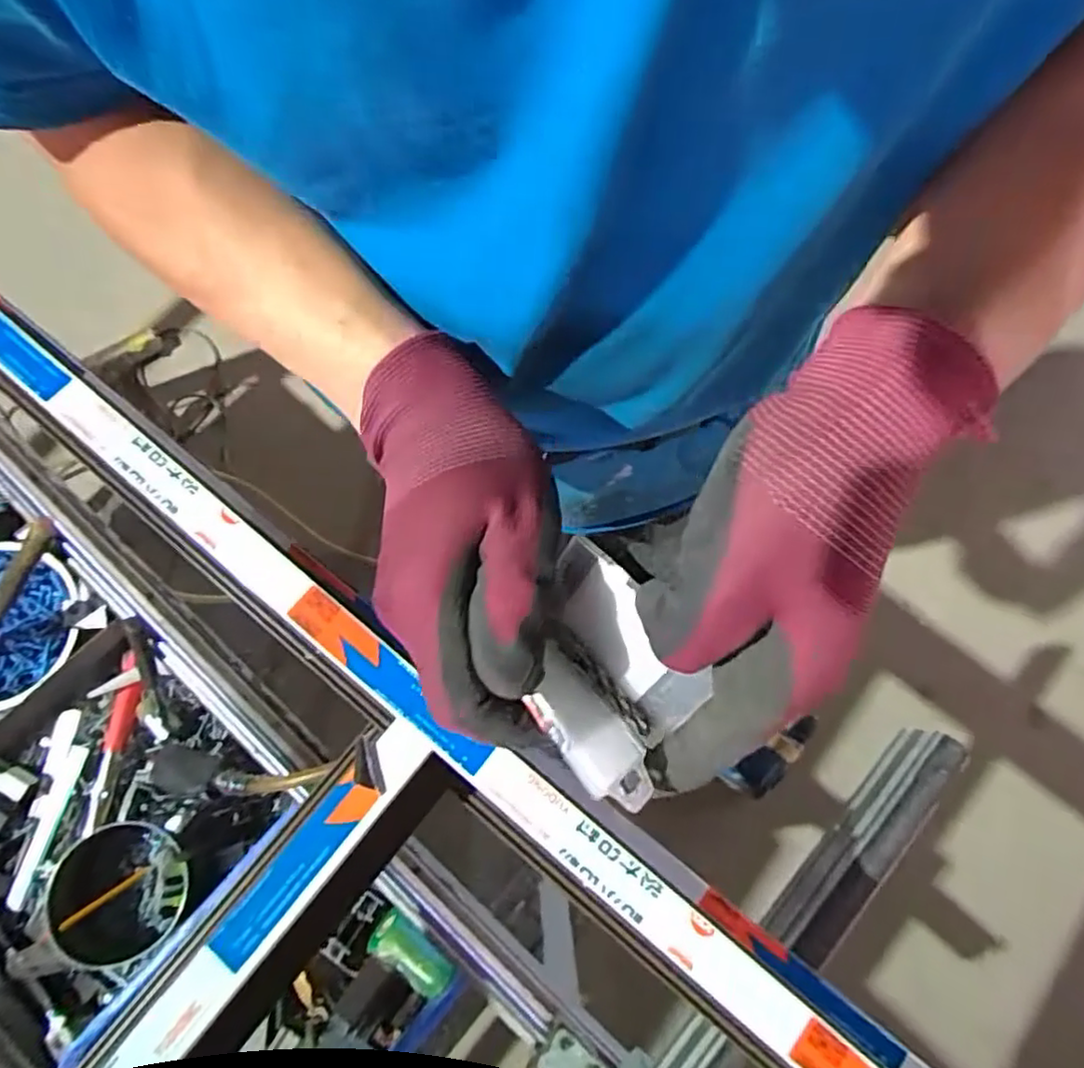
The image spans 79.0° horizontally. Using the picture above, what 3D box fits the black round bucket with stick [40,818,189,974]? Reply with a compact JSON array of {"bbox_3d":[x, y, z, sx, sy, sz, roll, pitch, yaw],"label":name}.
[{"bbox_3d":[-0.464,0.399,0.748,0.147,0.078,0.136,0,75,0],"label":"black round bucket with stick"}]

